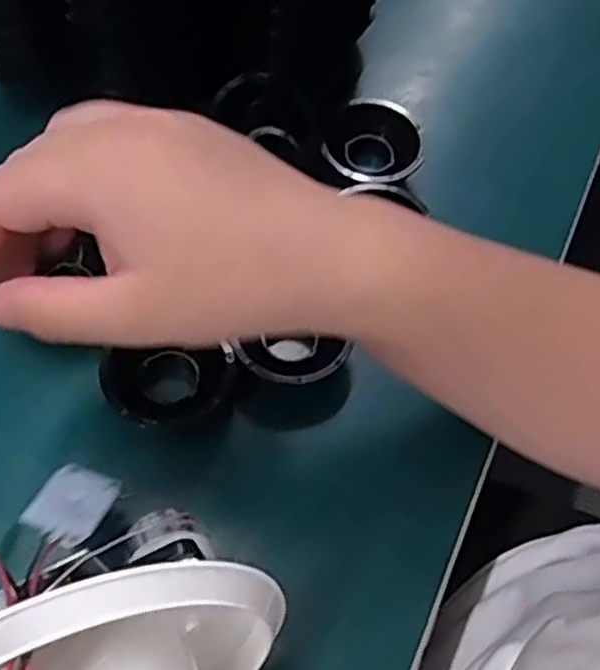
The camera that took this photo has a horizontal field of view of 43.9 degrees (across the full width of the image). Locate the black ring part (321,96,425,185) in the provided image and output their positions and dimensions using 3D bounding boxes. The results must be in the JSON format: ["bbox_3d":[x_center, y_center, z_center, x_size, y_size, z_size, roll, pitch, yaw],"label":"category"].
[{"bbox_3d":[0.042,-0.104,0.410,0.050,0.019,0.052,29,64,13],"label":"black ring part"}]

